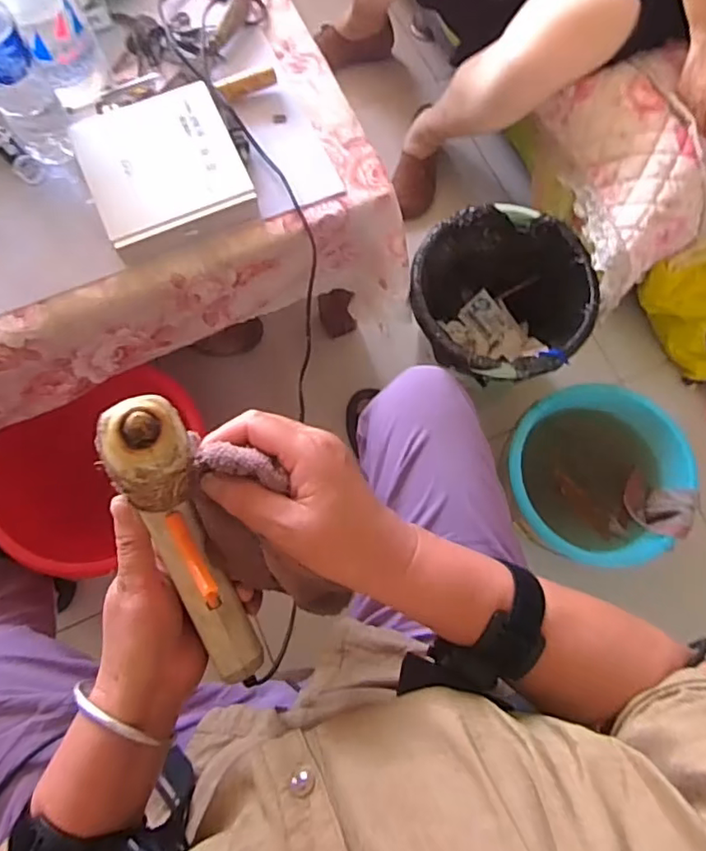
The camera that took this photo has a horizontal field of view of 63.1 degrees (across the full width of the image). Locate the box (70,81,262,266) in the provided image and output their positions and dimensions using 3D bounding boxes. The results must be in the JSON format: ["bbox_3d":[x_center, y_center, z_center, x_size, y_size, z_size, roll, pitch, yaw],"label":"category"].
[{"bbox_3d":[-0.208,-0.284,0.641,0.161,0.031,0.174,-23,77,-8],"label":"box"}]

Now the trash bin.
[{"bbox_3d":[0.218,-0.175,0.943,0.267,0.229,0.263,-36,79,-11],"label":"trash bin"}]

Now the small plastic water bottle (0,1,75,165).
[{"bbox_3d":[-0.350,-0.359,0.578,0.059,0.206,0.064,-31,78,-10],"label":"small plastic water bottle"}]

